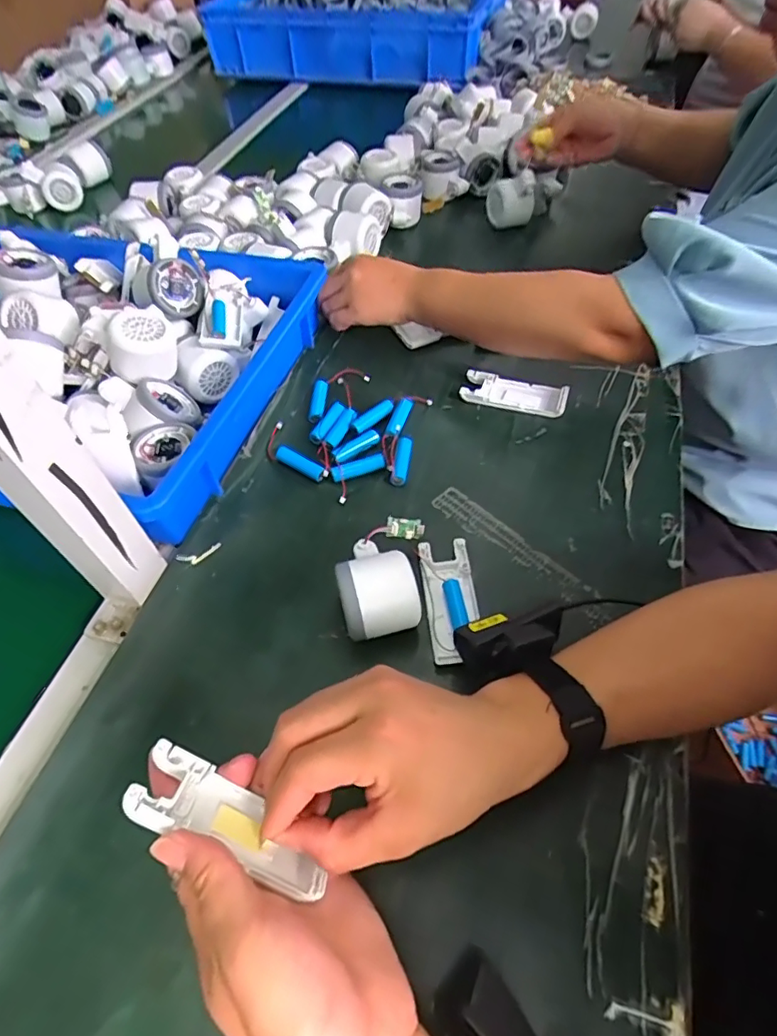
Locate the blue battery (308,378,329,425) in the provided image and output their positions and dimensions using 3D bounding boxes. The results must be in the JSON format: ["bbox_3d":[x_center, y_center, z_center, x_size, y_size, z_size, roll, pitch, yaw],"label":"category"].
[{"bbox_3d":[-0.071,-0.119,0.552,0.015,0.012,0.048,3,55,6],"label":"blue battery"}]

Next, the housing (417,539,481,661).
[{"bbox_3d":[0.048,0.063,0.422,0.039,0.015,0.101,-6,54,0],"label":"housing"}]

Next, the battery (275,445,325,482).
[{"bbox_3d":[-0.082,-0.052,0.507,0.050,0.015,0.015,26,61,21],"label":"battery"}]

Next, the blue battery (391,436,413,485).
[{"bbox_3d":[0.013,-0.053,0.502,0.014,0.010,0.046,8,71,10],"label":"blue battery"}]

